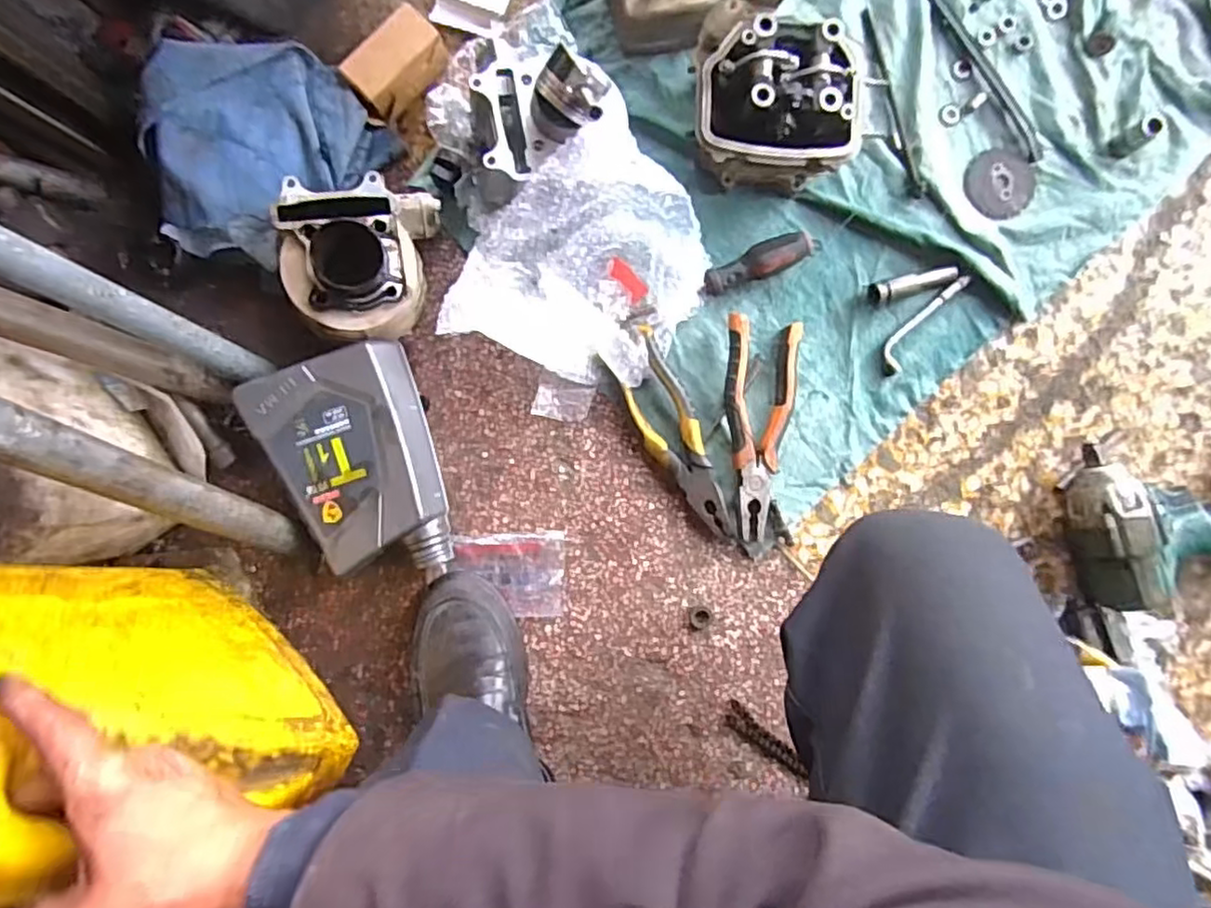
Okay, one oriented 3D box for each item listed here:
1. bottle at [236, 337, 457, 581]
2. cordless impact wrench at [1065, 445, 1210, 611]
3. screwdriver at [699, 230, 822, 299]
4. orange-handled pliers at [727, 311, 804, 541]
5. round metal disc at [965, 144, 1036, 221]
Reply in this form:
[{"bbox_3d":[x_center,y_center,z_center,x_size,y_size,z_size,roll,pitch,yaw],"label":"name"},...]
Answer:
[{"bbox_3d":[-0.209,0.014,0.563,0.134,0.060,0.195,-19,89,1],"label":"bottle"},{"bbox_3d":[0.530,0.041,0.561,0.242,0.079,0.136,-13,90,-1],"label":"cordless impact wrench"},{"bbox_3d":[0.141,-0.171,0.589,0.117,0.029,0.029,-26,90,-1],"label":"screwdriver"},{"bbox_3d":[0.130,-0.022,0.582,0.064,0.027,0.191,8,90,-1],"label":"orange-handled pliers"},{"bbox_3d":[0.362,-0.247,0.603,0.063,0.005,0.064,0,90,-1],"label":"round metal disc"}]

